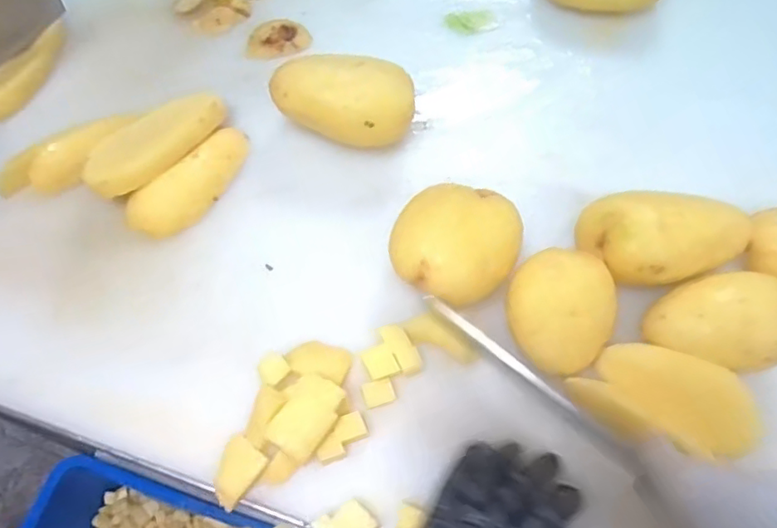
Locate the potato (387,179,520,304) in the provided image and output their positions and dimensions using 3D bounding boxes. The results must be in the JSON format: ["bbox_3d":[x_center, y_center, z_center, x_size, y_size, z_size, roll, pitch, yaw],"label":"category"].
[{"bbox_3d":[0.053,-0.016,0.483,0.093,0.059,0.100,0,61,0],"label":"potato"}]

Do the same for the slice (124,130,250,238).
[{"bbox_3d":[-0.165,-0.071,0.528,0.044,0.021,0.121,39,68,20],"label":"slice"}]

